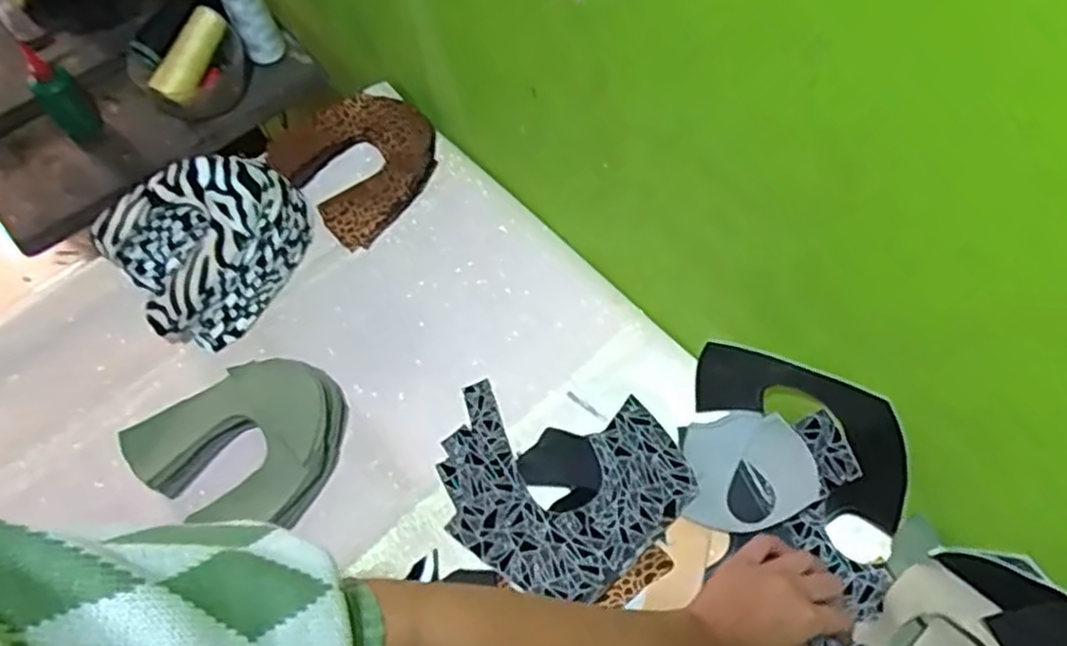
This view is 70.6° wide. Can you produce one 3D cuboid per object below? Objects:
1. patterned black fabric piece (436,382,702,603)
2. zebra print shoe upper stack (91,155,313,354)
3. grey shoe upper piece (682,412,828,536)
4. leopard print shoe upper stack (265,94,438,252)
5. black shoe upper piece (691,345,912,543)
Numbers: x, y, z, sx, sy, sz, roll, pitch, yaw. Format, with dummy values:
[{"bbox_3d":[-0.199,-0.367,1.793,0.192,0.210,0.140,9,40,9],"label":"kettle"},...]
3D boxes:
[{"bbox_3d":[0.024,0.139,0.629,0.205,0.016,0.168,5,56,10],"label":"patterned black fabric piece"},{"bbox_3d":[-0.314,-0.082,0.741,0.181,0.083,0.167,-34,65,-16],"label":"zebra print shoe upper stack"},{"bbox_3d":[0.179,0.123,0.627,0.105,0.014,0.095,-14,63,10],"label":"grey shoe upper piece"},{"bbox_3d":[-0.183,-0.176,0.808,0.154,0.053,0.163,-39,66,-18],"label":"leopard print shoe upper stack"},{"bbox_3d":[0.216,0.078,0.588,0.052,0.125,0.184,-41,67,-18],"label":"black shoe upper piece"}]

